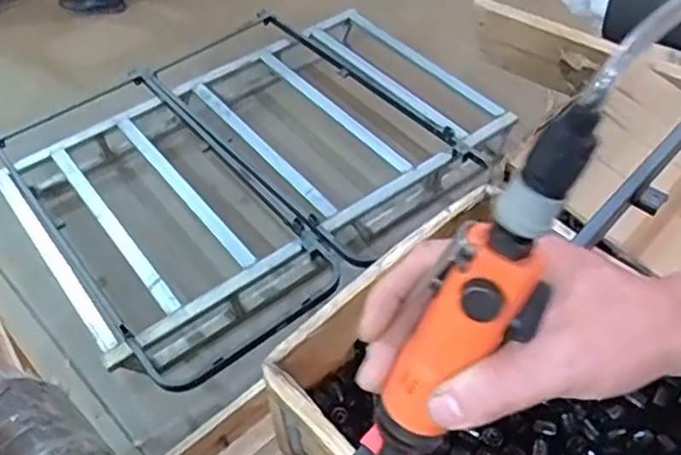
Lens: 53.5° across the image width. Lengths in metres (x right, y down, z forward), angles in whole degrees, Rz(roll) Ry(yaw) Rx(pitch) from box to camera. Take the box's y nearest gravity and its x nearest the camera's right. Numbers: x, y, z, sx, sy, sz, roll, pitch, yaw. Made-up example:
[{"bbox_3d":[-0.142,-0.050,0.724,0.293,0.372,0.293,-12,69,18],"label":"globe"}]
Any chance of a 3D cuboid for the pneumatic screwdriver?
[{"bbox_3d":[0.068,0.031,0.312,0.040,0.192,0.037,-9,44,-40],"label":"pneumatic screwdriver"}]

